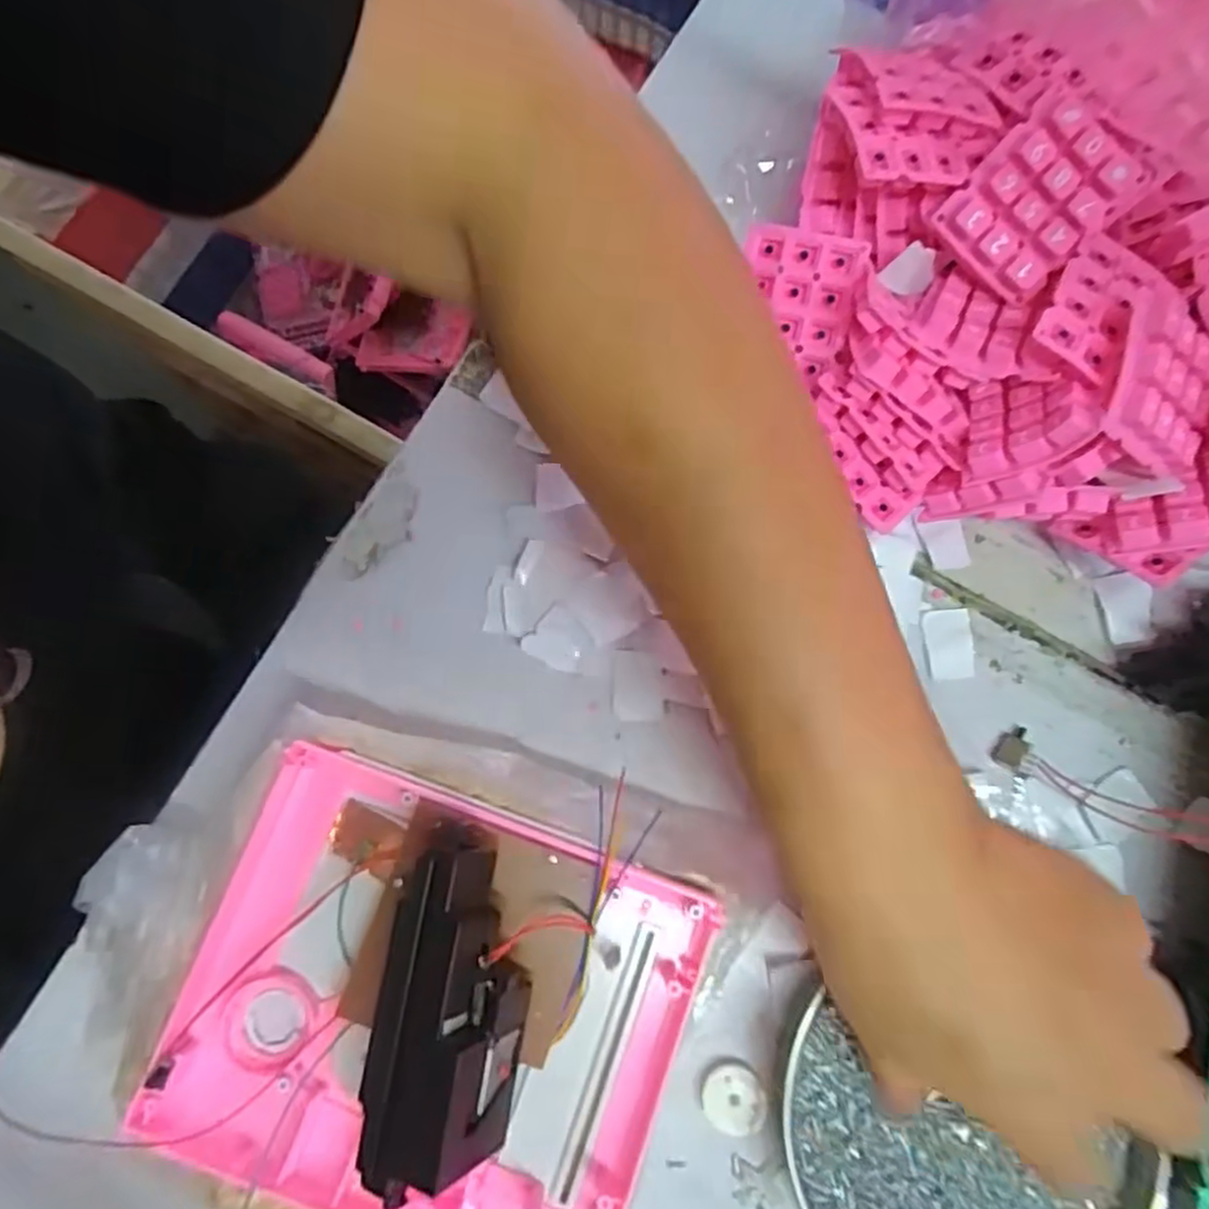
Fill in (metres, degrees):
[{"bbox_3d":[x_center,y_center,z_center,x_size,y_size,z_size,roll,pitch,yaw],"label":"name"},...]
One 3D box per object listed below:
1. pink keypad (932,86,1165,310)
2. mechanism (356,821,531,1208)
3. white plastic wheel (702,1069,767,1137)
[{"bbox_3d":[0.163,-0.152,0.272,0.048,0.014,0.065,40,110,-11],"label":"pink keypad"},{"bbox_3d":[-0.048,0.126,0.236,0.044,0.038,0.095,10,78,1],"label":"mechanism"},{"bbox_3d":[0.049,0.187,0.279,0.023,0.010,0.022,0,78,-1],"label":"white plastic wheel"}]

